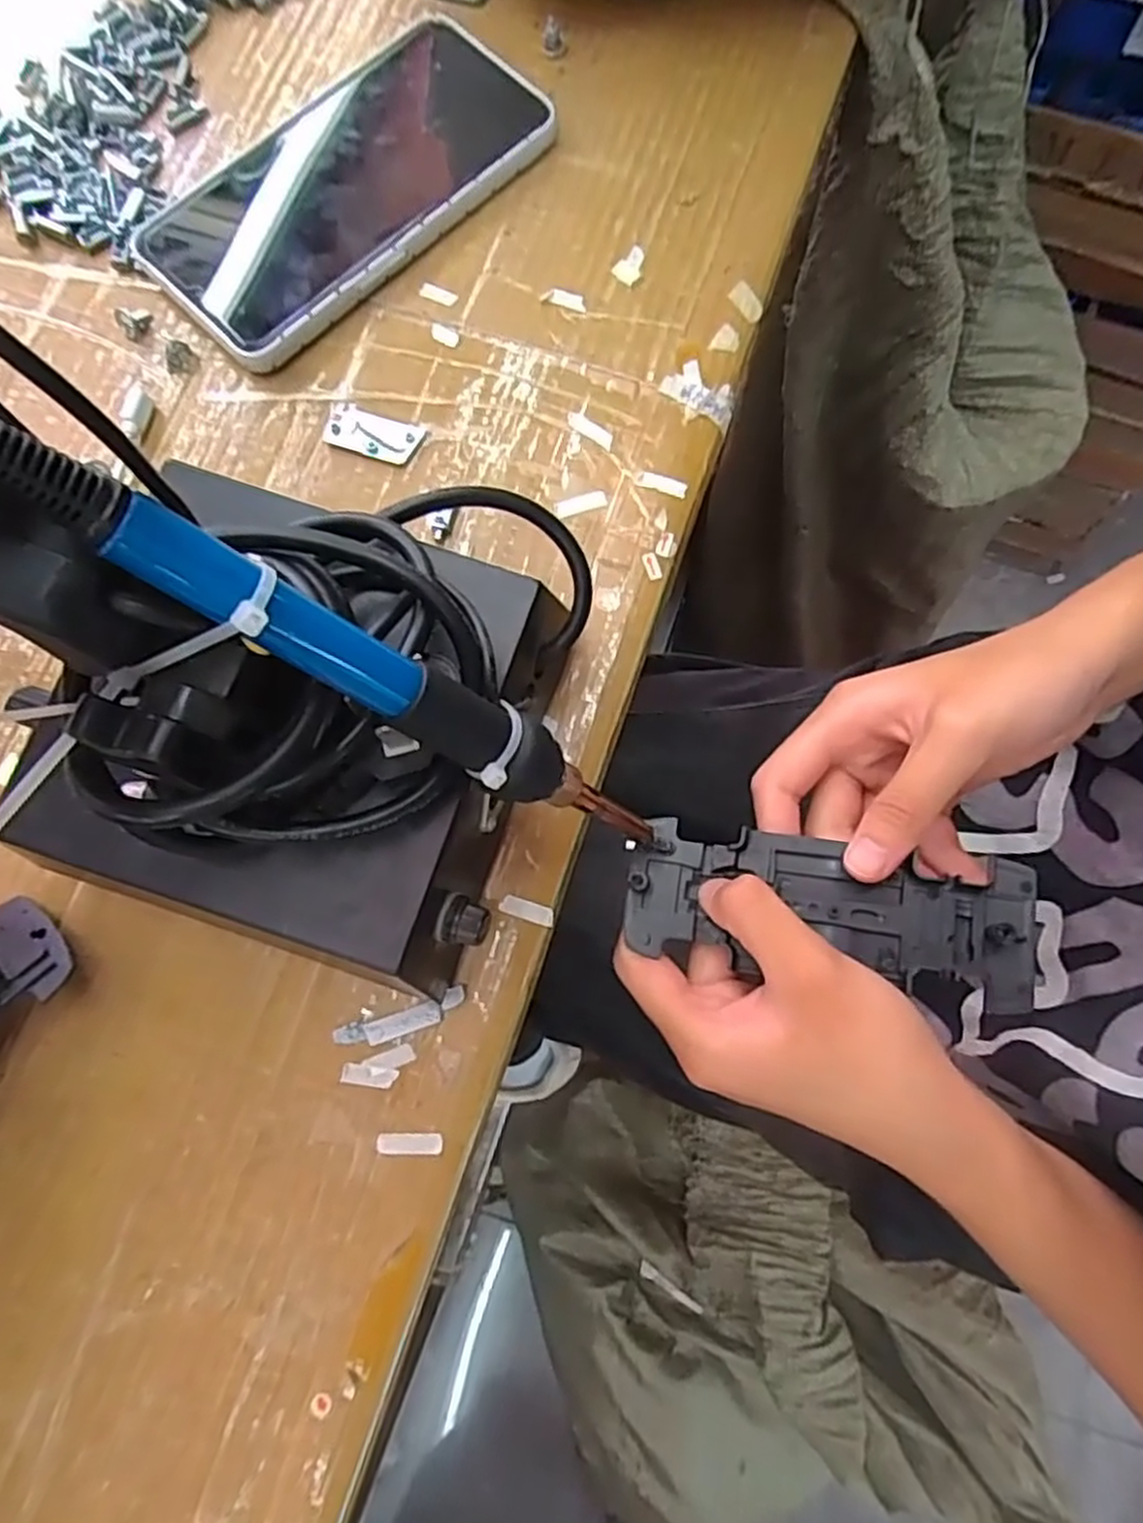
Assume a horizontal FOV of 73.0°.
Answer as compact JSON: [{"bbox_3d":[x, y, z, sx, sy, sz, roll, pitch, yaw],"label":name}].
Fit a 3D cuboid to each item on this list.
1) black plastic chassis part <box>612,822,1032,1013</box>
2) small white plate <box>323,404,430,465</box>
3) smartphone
[{"bbox_3d":[0.083,0.048,0.254,0.125,0.008,0.045,8,79,11],"label":"black plastic chassis part"},{"bbox_3d":[-0.075,-0.125,0.293,0.036,0.004,0.017,18,79,3],"label":"small white plate"},{"bbox_3d":[-0.090,-0.234,0.310,0.085,0.014,0.163,44,82,8],"label":"smartphone"}]

